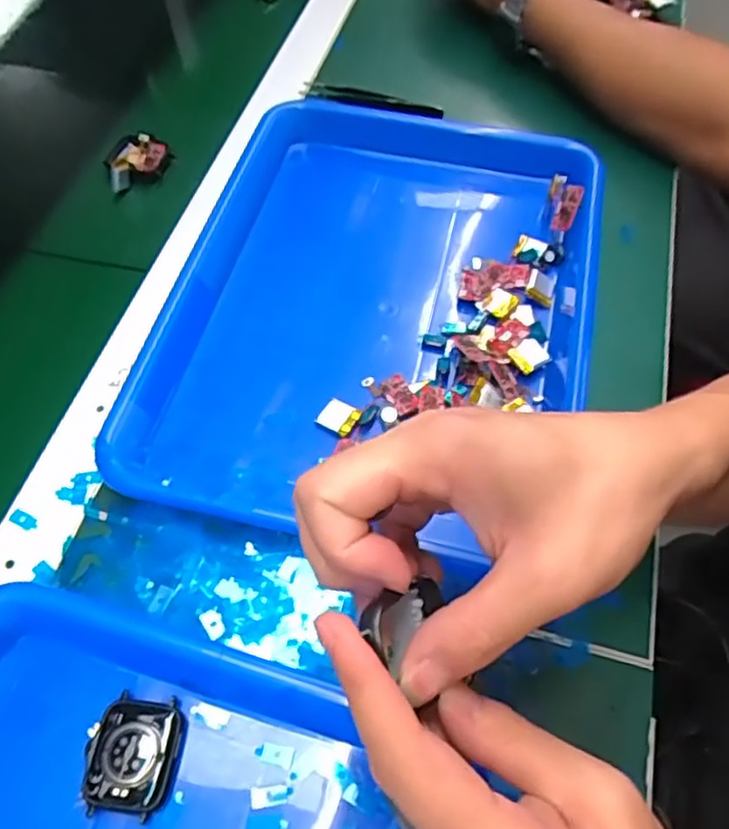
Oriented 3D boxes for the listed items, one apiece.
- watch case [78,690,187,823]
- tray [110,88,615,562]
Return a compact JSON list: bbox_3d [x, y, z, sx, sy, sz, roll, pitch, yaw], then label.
[{"bbox_3d":[-0.102,0.149,0.294,0.041,0.012,0.045,5,58,2],"label":"watch case"},{"bbox_3d":[0.016,-0.085,0.430,0.257,0.033,0.348,12,59,6],"label":"tray"}]

